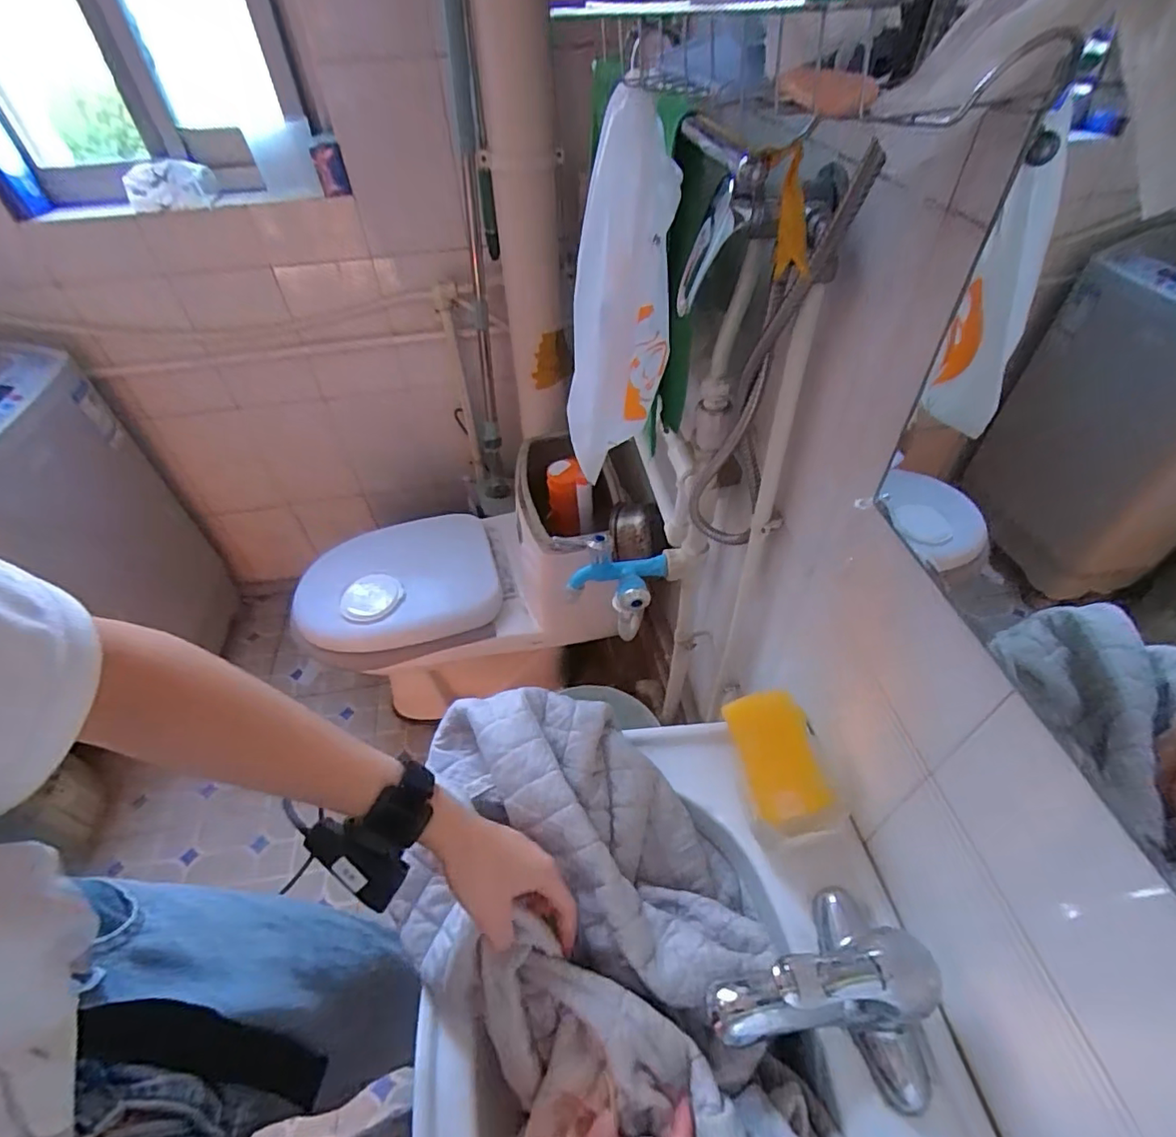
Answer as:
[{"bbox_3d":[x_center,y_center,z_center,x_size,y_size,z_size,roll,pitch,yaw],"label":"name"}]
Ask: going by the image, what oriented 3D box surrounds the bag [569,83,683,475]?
[{"bbox_3d":[0.029,-0.217,0.476,0.094,0.273,0.070,-8,41,-17],"label":"bag"}]

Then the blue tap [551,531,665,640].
[{"bbox_3d":[0.031,0.017,0.744,0.141,0.117,0.080,3,47,5],"label":"blue tap"}]

